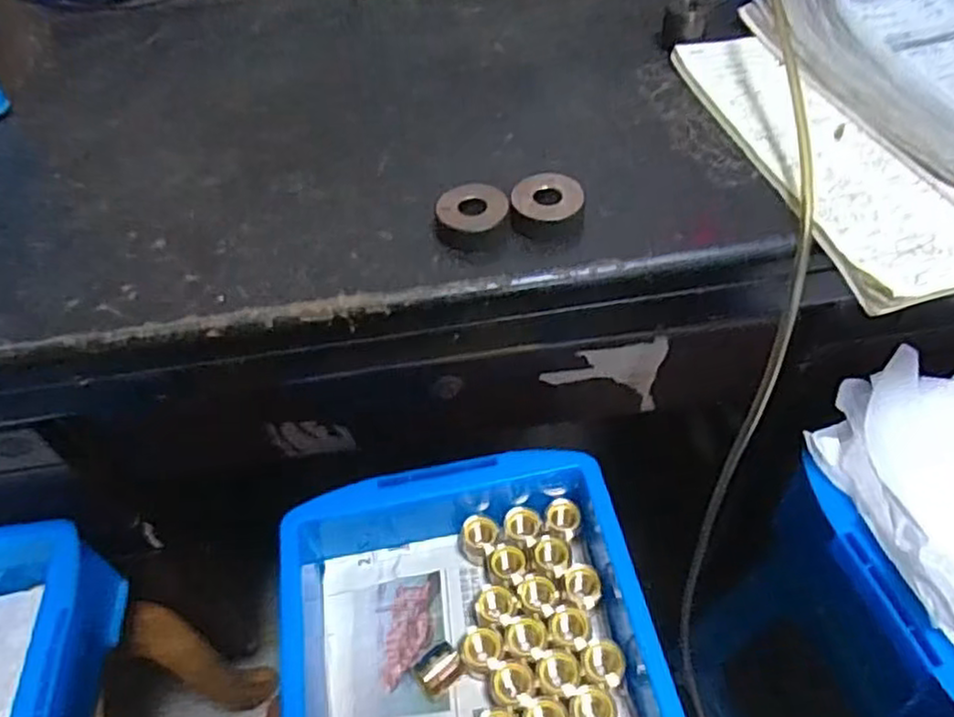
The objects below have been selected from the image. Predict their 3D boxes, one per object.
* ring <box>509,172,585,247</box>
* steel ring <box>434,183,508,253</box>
[{"bbox_3d":[0.040,-0.085,0.393,0.040,0.015,0.042,-2,52,3],"label":"ring"},{"bbox_3d":[-0.002,-0.078,0.389,0.039,0.017,0.035,-3,52,2],"label":"steel ring"}]

